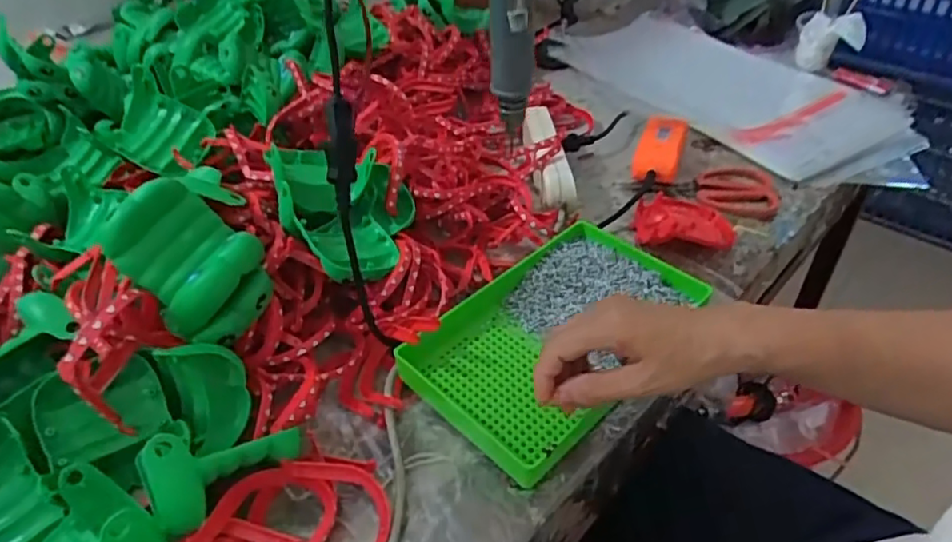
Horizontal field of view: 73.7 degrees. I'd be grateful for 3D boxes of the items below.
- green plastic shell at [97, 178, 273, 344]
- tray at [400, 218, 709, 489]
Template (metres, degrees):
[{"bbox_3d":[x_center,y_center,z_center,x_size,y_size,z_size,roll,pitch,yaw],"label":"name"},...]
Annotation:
[{"bbox_3d":[-0.203,-0.009,0.464,0.089,0.087,0.080,17,44,20],"label":"green plastic shell"},{"bbox_3d":[0.069,0.050,0.525,0.237,0.027,0.146,-34,56,-28],"label":"tray"}]

